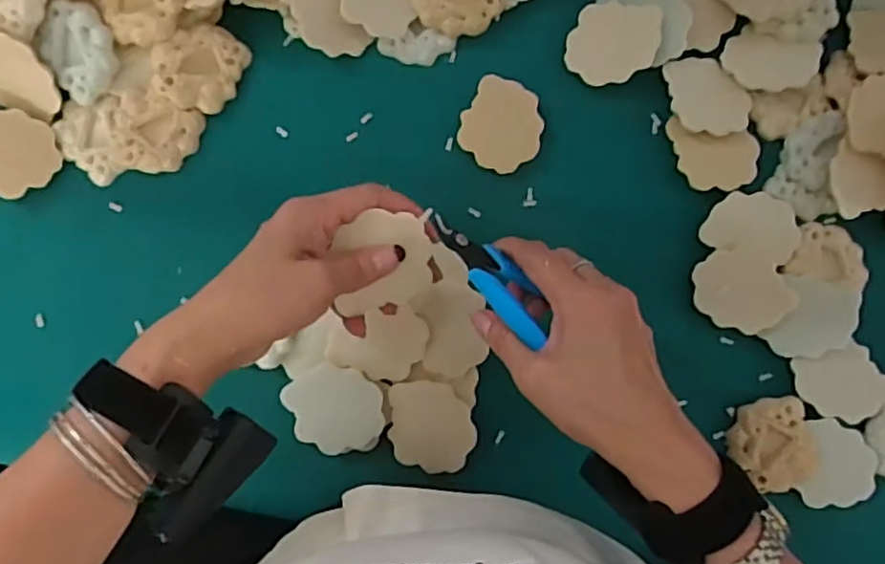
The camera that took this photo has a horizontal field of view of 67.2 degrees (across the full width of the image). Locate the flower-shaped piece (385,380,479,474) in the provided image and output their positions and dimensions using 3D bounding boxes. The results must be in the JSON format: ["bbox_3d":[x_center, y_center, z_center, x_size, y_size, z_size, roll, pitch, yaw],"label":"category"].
[{"bbox_3d":[-0.007,0.099,0.455,0.057,0.009,0.060,2,85,-1],"label":"flower-shaped piece"}]

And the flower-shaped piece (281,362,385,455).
[{"bbox_3d":[-0.073,0.086,0.452,0.061,0.009,0.059,0,86,-1],"label":"flower-shaped piece"}]

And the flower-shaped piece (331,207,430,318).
[{"bbox_3d":[-0.032,-0.008,0.371,0.049,0.008,0.063,5,123,0],"label":"flower-shaped piece"}]

